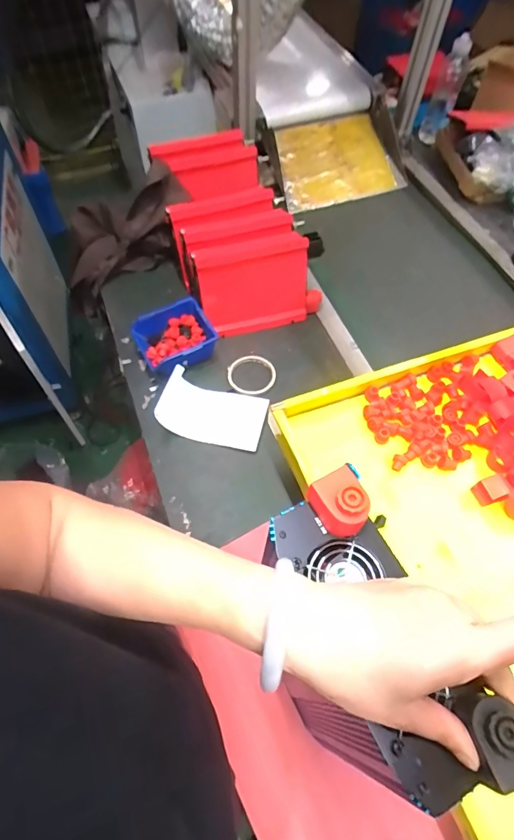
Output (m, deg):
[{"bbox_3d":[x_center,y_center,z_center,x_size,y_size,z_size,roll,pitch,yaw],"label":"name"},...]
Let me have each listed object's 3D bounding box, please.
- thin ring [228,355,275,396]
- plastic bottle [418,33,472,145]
[{"bbox_3d":[-0.010,-0.088,0.826,0.092,0.007,0.085,1,60,-1],"label":"thin ring"},{"bbox_3d":[0.475,-0.823,1.110,0.059,0.220,0.080,24,62,12],"label":"plastic bottle"}]

